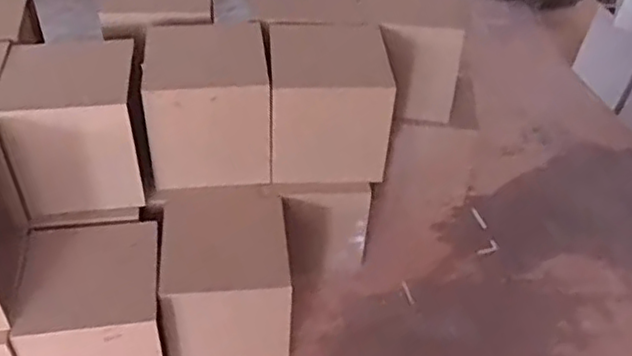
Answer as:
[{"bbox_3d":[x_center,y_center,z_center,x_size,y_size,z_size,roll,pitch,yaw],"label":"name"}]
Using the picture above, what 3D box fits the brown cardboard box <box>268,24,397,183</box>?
[{"bbox_3d":[0.015,-0.074,0.654,0.122,0.109,0.111,-1,40,-6],"label":"brown cardboard box"}]

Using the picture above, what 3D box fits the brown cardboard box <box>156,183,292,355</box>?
[{"bbox_3d":[-0.083,0.095,0.614,0.107,0.123,0.121,-4,39,-8],"label":"brown cardboard box"}]

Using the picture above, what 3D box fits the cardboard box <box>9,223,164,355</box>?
[{"bbox_3d":[-0.188,0.121,0.578,0.107,0.118,0.121,-4,39,-8],"label":"cardboard box"}]

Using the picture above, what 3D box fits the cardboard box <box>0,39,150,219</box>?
[{"bbox_3d":[-0.215,-0.048,0.602,0.117,0.108,0.120,-8,41,-13],"label":"cardboard box"}]

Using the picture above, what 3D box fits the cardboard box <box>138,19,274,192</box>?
[{"bbox_3d":[-0.102,-0.072,0.637,0.110,0.102,0.125,-4,40,-9],"label":"cardboard box"}]

